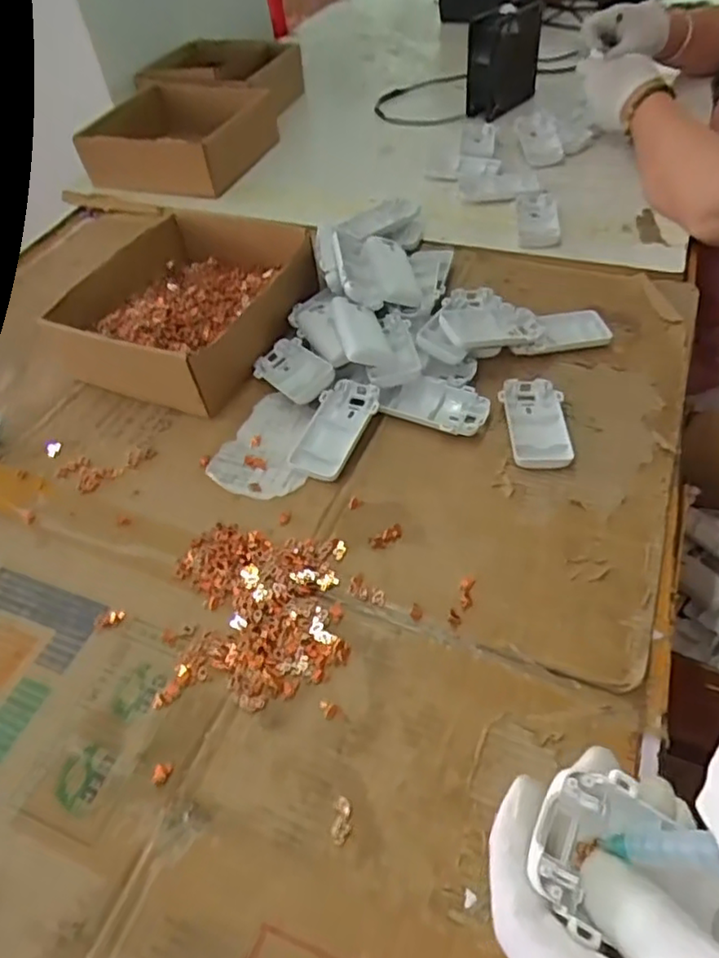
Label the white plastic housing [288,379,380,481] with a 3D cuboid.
[{"bbox_3d":[-0.019,-0.042,0.535,0.049,0.024,0.094,15,54,18],"label":"white plastic housing"}]

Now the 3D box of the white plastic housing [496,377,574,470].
[{"bbox_3d":[0.145,-0.049,0.534,0.051,0.014,0.099,0,51,6],"label":"white plastic housing"}]

